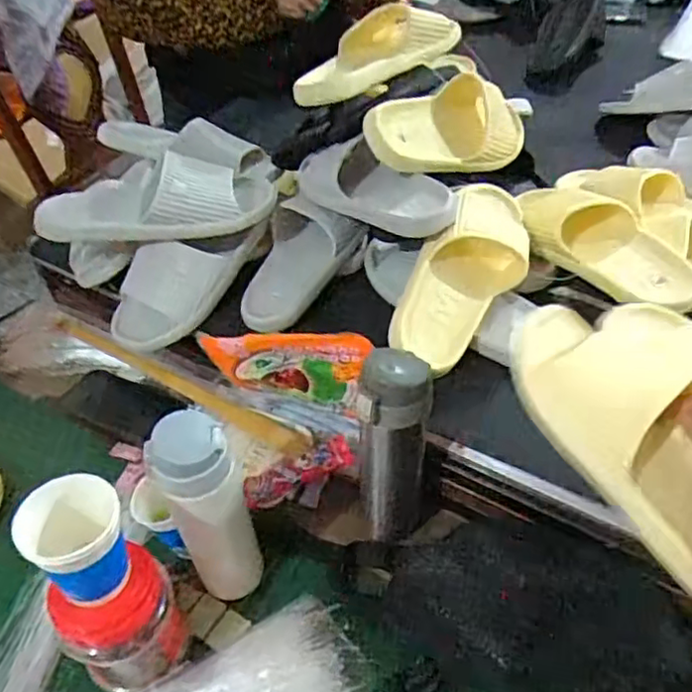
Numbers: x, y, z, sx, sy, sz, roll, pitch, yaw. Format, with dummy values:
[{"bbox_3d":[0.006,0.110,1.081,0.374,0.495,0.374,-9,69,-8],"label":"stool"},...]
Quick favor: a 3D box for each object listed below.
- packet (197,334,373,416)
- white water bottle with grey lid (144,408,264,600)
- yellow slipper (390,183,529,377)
[{"bbox_3d":[-0.060,0.021,0.651,0.174,0.104,0.028,12,48,16],"label":"packet"},{"bbox_3d":[-0.119,0.157,0.604,0.066,0.231,0.061,-2,45,2],"label":"white water bottle with grey lid"},{"bbox_3d":[0.132,-0.083,0.738,0.110,0.075,0.260,38,68,2],"label":"yellow slipper"}]

